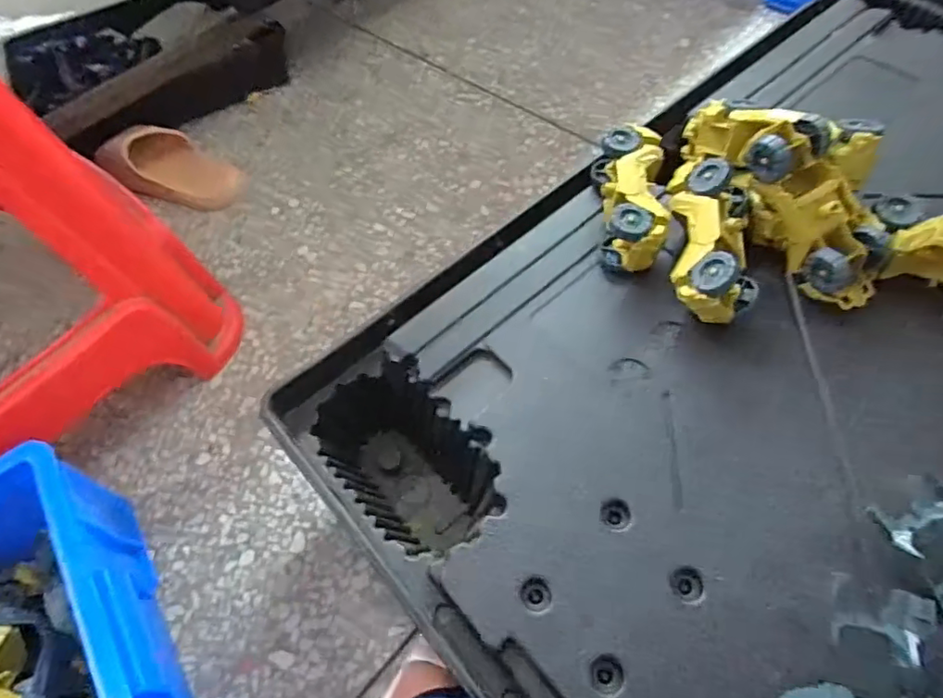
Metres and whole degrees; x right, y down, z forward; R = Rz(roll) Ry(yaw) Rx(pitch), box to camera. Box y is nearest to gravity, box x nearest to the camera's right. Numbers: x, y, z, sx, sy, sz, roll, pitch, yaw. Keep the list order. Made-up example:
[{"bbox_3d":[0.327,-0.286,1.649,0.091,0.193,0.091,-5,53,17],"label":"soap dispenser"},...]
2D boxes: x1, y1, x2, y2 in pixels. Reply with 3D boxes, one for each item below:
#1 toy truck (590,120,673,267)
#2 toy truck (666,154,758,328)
[{"bbox_3d":[0.164,-0.155,0.591,0.066,0.056,0.159,-1,60,7],"label":"toy truck"},{"bbox_3d":[0.229,-0.101,0.548,0.066,0.065,0.165,-22,49,42],"label":"toy truck"}]

